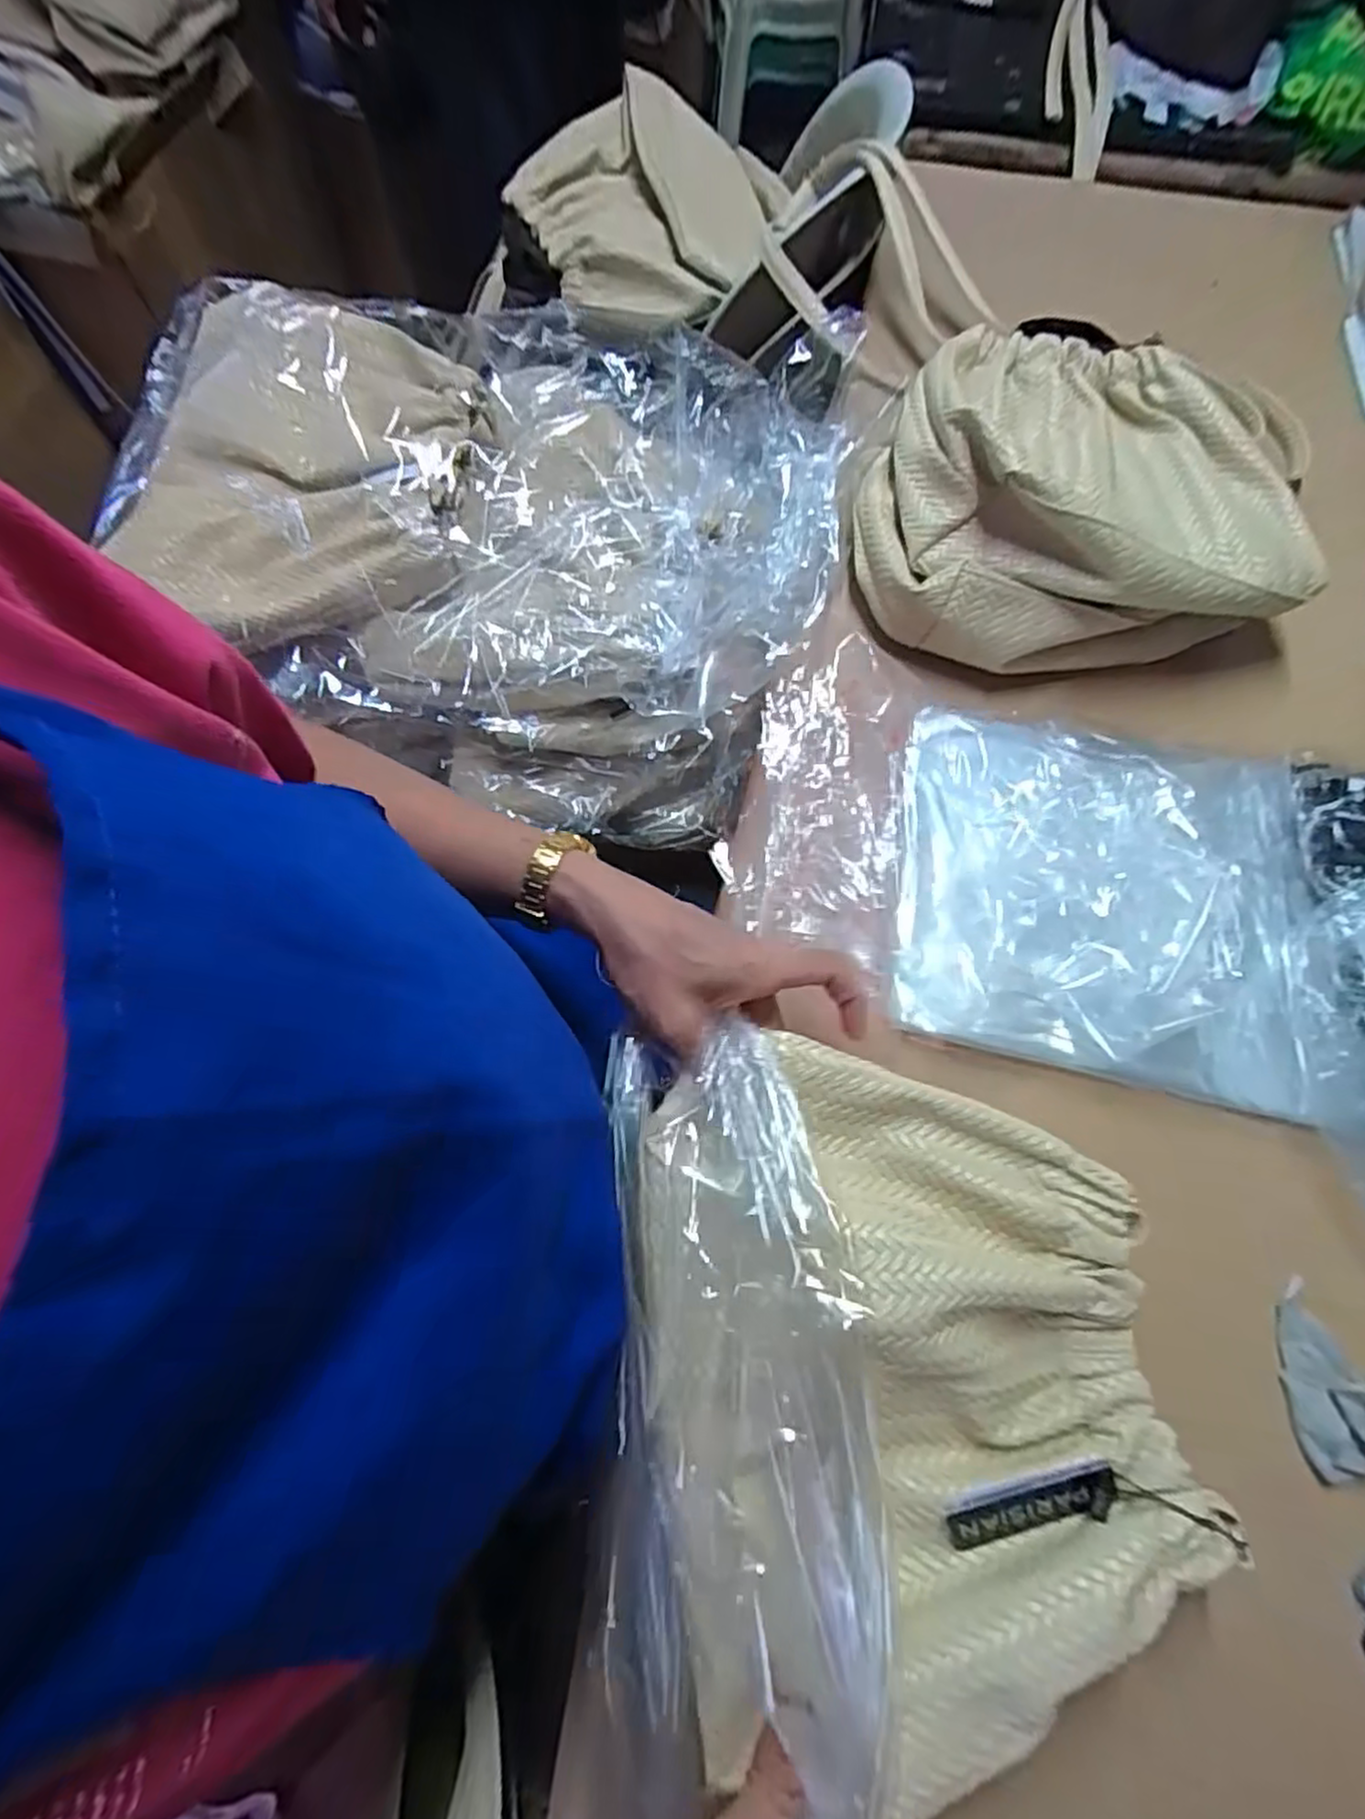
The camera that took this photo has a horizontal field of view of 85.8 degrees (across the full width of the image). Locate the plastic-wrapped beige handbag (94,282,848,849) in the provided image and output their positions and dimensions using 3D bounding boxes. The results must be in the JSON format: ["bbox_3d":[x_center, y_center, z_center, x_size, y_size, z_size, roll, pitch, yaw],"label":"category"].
[{"bbox_3d":[-0.153,-0.283,0.553,0.506,0.144,0.316,23,70,7],"label":"plastic-wrapped beige handbag"}]

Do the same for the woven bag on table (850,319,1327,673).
[{"bbox_3d":[0.267,-0.305,0.518,0.294,0.109,0.259,-6,69,-4],"label":"woven bag on table"}]

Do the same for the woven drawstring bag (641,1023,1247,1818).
[{"bbox_3d":[0.093,0.198,0.323,0.233,0.056,0.272,1,69,-1],"label":"woven drawstring bag"}]

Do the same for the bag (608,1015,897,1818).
[{"bbox_3d":[0.025,0.199,0.310,0.106,0.056,0.288,-4,74,-3],"label":"bag"}]

